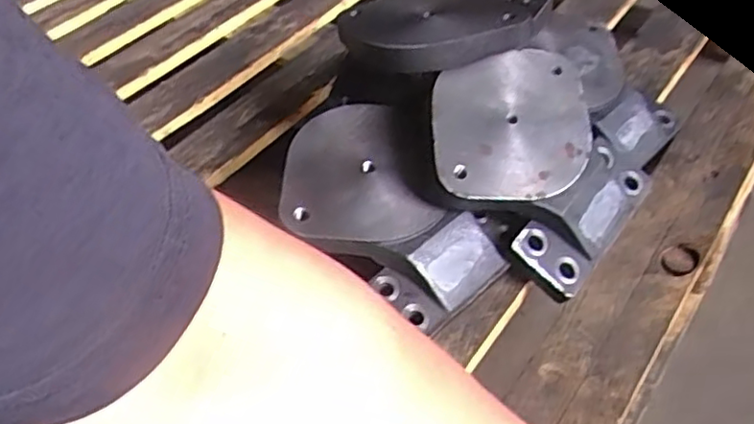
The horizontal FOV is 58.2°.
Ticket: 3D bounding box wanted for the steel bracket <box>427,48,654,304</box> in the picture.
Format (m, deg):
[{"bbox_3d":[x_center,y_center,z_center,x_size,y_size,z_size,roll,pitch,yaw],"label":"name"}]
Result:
[{"bbox_3d":[0.127,-0.047,0.563,0.186,0.060,0.172,44,68,1],"label":"steel bracket"}]

